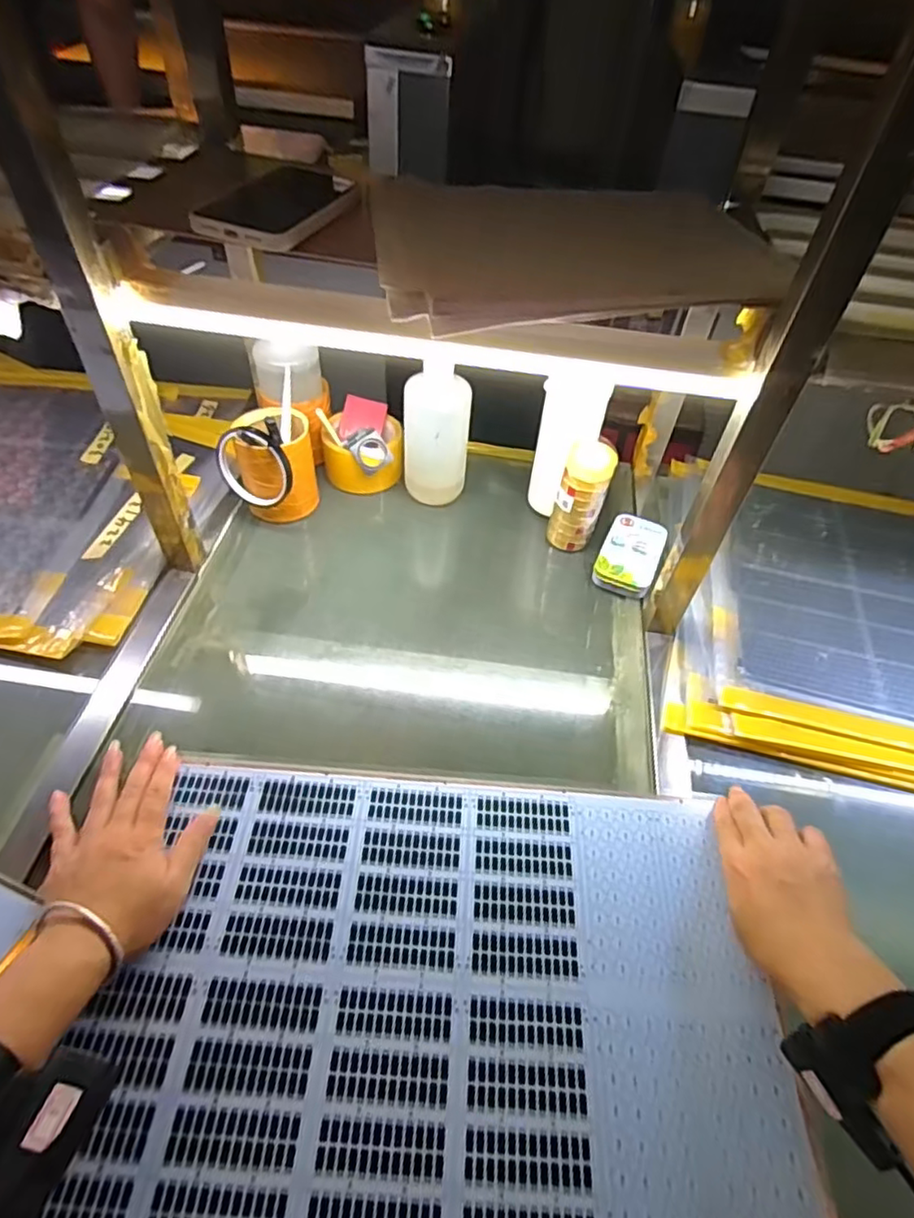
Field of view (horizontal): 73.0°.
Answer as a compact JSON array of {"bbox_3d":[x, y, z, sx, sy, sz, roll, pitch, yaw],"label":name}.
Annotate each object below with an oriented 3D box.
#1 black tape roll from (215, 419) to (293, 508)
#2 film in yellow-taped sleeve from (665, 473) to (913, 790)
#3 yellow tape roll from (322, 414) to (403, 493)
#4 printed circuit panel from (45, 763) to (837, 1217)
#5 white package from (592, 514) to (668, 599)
[{"bbox_3d":[-0.215,-0.153,0.654,0.086,0.098,0.021,4,38,18],"label":"black tape roll"},{"bbox_3d":[0.548,0.015,0.661,0.599,0.021,0.426,14,50,6],"label":"film in yellow-taped sleeve"},{"bbox_3d":[-0.112,-0.186,0.743,0.093,0.062,0.093,3,50,-3],"label":"yellow tape roll"},{"bbox_3d":[0.000,0.256,0.423,0.432,0.009,0.286,5,50,-2],"label":"printed circuit panel"},{"bbox_3d":[0.195,-0.061,0.695,0.062,0.029,0.109,20,51,12],"label":"white package"}]

